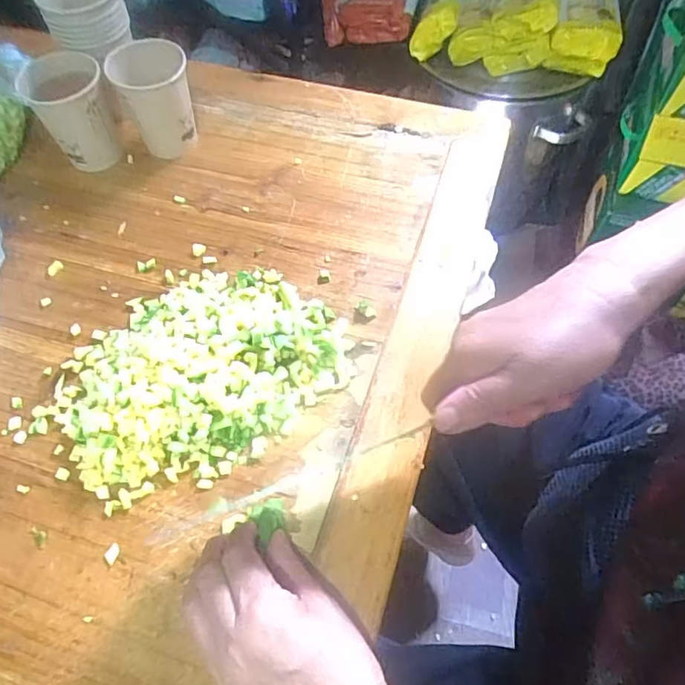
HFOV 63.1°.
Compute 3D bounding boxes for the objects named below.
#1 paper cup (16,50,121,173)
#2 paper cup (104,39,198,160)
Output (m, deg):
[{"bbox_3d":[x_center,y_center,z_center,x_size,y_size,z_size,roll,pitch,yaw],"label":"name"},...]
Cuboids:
[{"bbox_3d":[-0.255,-0.219,0.537,0.066,0.086,0.070,-2,57,3],"label":"paper cup"},{"bbox_3d":[-0.178,-0.234,0.546,0.068,0.089,0.068,-26,62,-12],"label":"paper cup"}]

